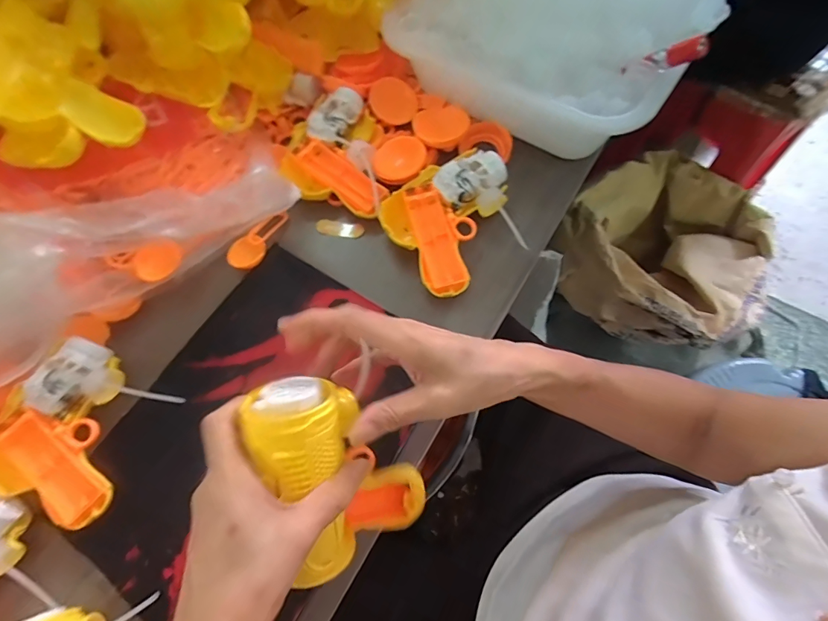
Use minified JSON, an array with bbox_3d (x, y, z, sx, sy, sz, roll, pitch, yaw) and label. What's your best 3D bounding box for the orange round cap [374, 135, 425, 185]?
[{"bbox_3d":[-0.014,-0.165,0.460,0.050,0.017,0.059,13,70,8],"label":"orange round cap"}]

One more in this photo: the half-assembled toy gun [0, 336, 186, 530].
[{"bbox_3d":[-0.294,0.103,0.362,0.119,0.034,0.133,26,72,12],"label":"half-assembled toy gun"}]

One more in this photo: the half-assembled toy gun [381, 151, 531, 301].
[{"bbox_3d":[0.043,-0.093,0.422,0.129,0.037,0.118,-34,71,-10],"label":"half-assembled toy gun"}]

